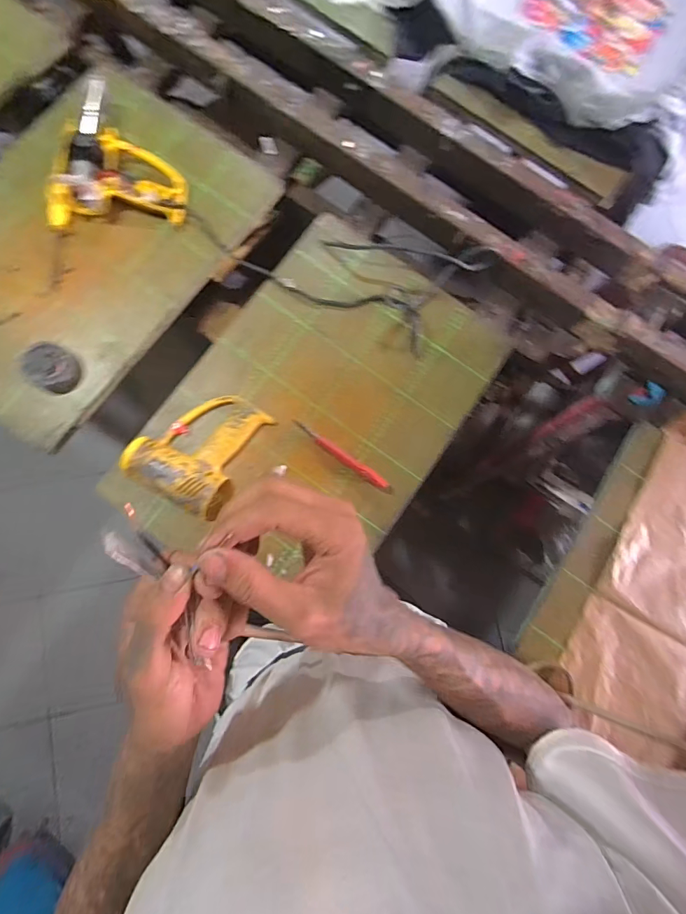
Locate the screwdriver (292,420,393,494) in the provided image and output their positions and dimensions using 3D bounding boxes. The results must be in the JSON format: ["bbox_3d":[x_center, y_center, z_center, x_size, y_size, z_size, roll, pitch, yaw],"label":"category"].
[{"bbox_3d":[-0.001,0.001,0.622,0.182,0.021,0.015,35,81,3],"label":"screwdriver"}]

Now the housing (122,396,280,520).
[{"bbox_3d":[-0.219,-0.021,0.608,0.152,0.040,0.187,33,81,3],"label":"housing"}]

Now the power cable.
[{"bbox_3d":[-0.023,-0.313,0.662,0.518,0.042,0.189,16,81,0],"label":"power cable"}]

